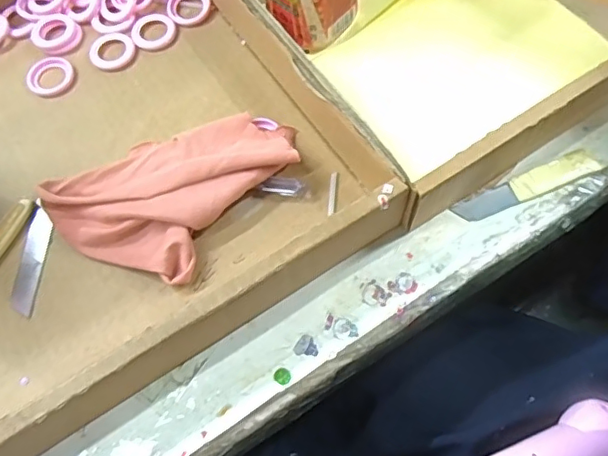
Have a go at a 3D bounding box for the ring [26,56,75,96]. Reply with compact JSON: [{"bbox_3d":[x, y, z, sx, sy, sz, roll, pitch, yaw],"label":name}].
[{"bbox_3d":[-0.209,-0.126,0.463,0.037,0.004,0.037,-1,66,2],"label":"ring"}]

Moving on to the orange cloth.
[{"bbox_3d":[-0.094,-0.040,0.400,0.122,0.031,0.161,39,73,17],"label":"orange cloth"}]

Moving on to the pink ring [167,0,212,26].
[{"bbox_3d":[-0.099,-0.193,0.488,0.036,0.006,0.037,-1,66,2],"label":"pink ring"}]

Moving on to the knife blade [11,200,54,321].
[{"bbox_3d":[-0.191,0.020,0.398,0.019,0.004,0.082,3,66,3],"label":"knife blade"}]

